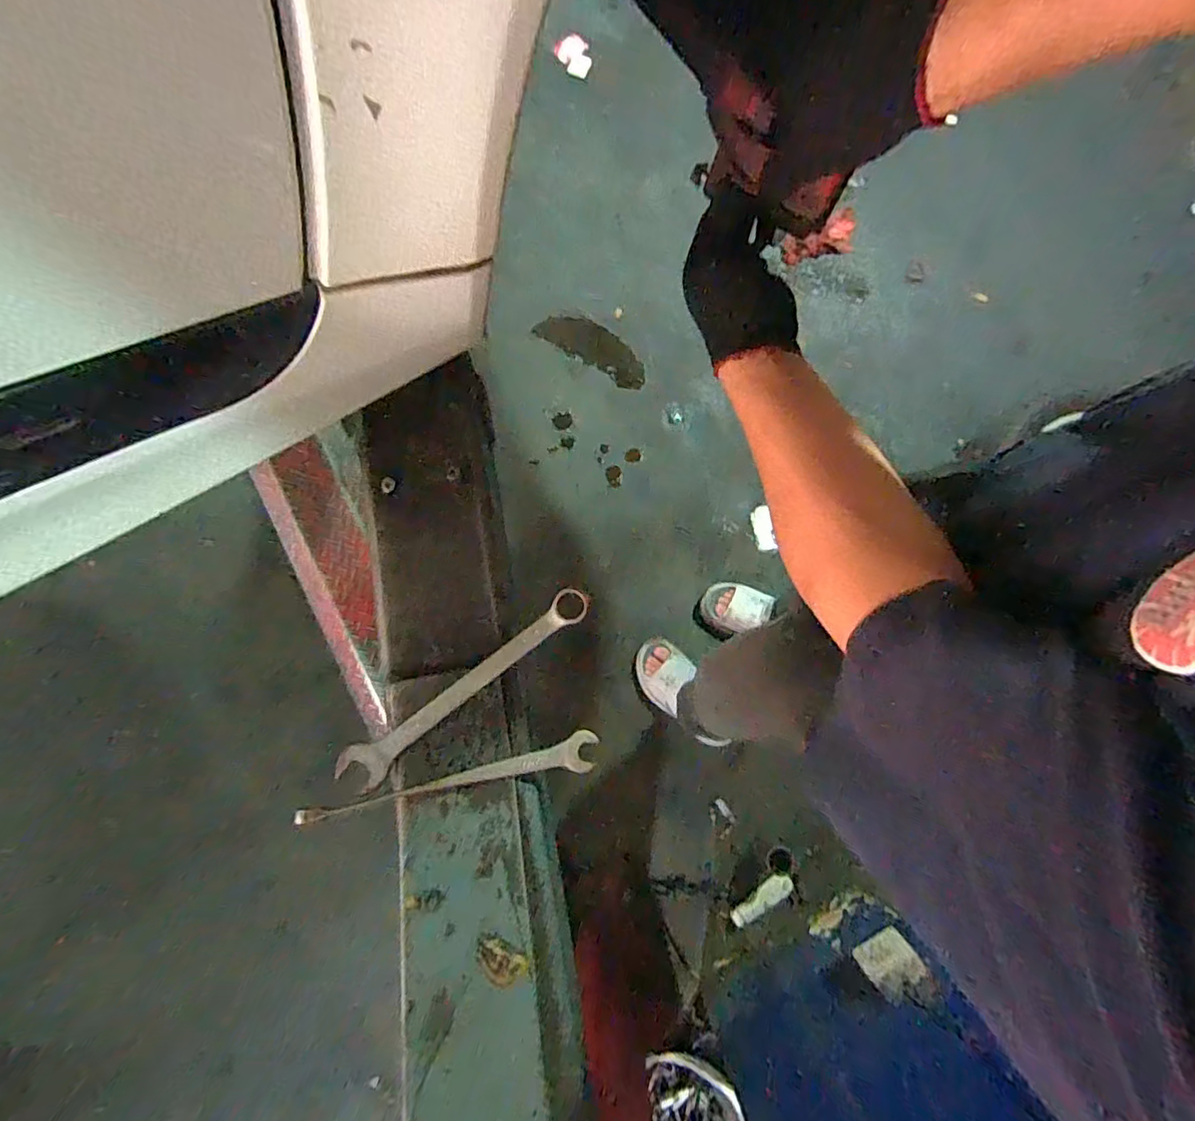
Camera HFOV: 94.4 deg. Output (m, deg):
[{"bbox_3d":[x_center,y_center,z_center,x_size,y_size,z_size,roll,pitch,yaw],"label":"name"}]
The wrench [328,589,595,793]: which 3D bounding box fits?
[{"bbox_3d":[-0.087,0.086,0.386,0.194,0.016,0.028,-37,81,-8],"label":"wrench"}]

